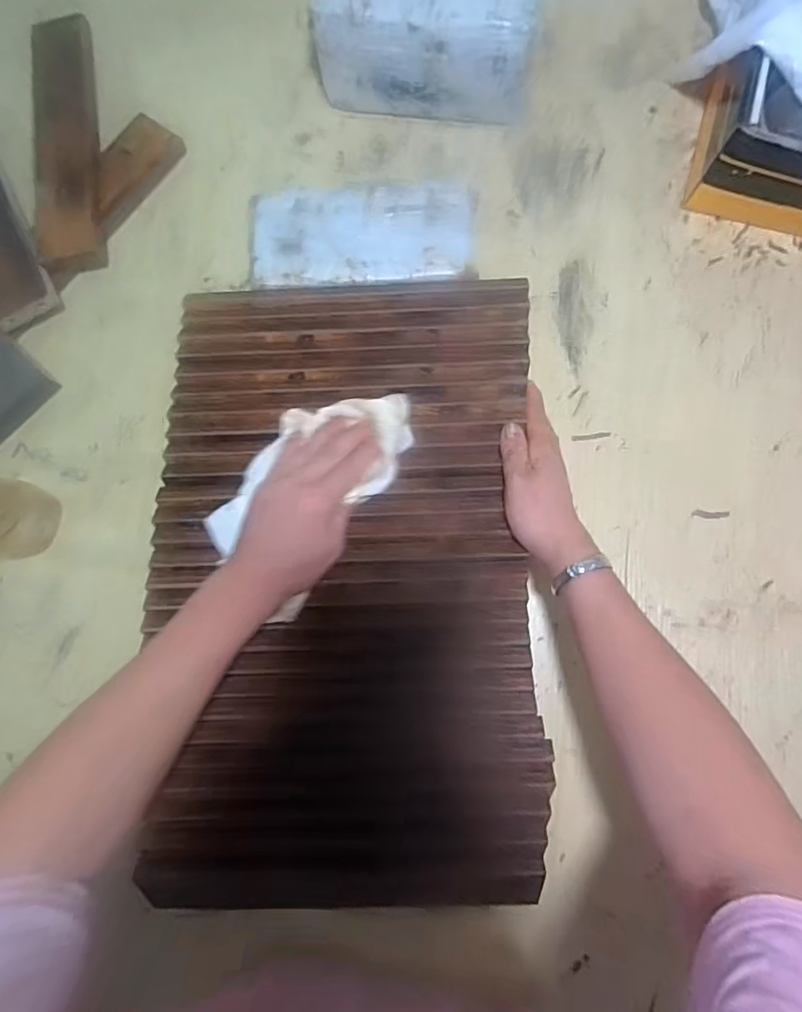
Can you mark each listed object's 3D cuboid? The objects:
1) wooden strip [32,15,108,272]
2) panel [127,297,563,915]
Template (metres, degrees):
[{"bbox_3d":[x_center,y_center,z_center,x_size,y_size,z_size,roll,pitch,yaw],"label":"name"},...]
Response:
[{"bbox_3d":[-0.350,-0.378,0.533,0.063,0.017,0.291,-10,80,0],"label":"wooden strip"},{"bbox_3d":[-0.047,0.052,0.428,0.307,0.026,0.498,-1,80,2],"label":"panel"}]

